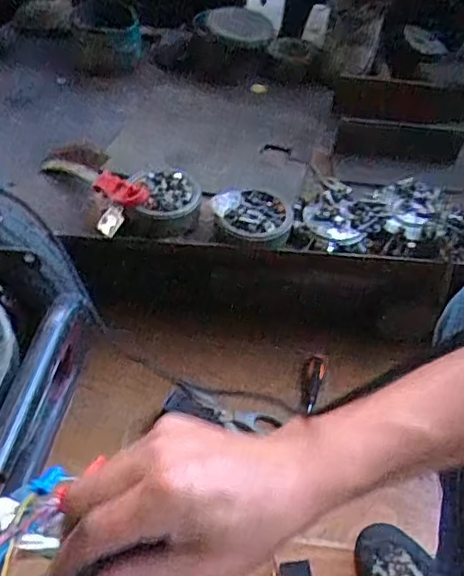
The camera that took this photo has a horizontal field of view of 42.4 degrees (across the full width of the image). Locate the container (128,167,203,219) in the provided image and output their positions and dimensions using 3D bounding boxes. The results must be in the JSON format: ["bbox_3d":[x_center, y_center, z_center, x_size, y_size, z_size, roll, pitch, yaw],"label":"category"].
[{"bbox_3d":[-0.094,-0.133,0.844,0.096,0.038,0.095,5,48,1],"label":"container"}]

